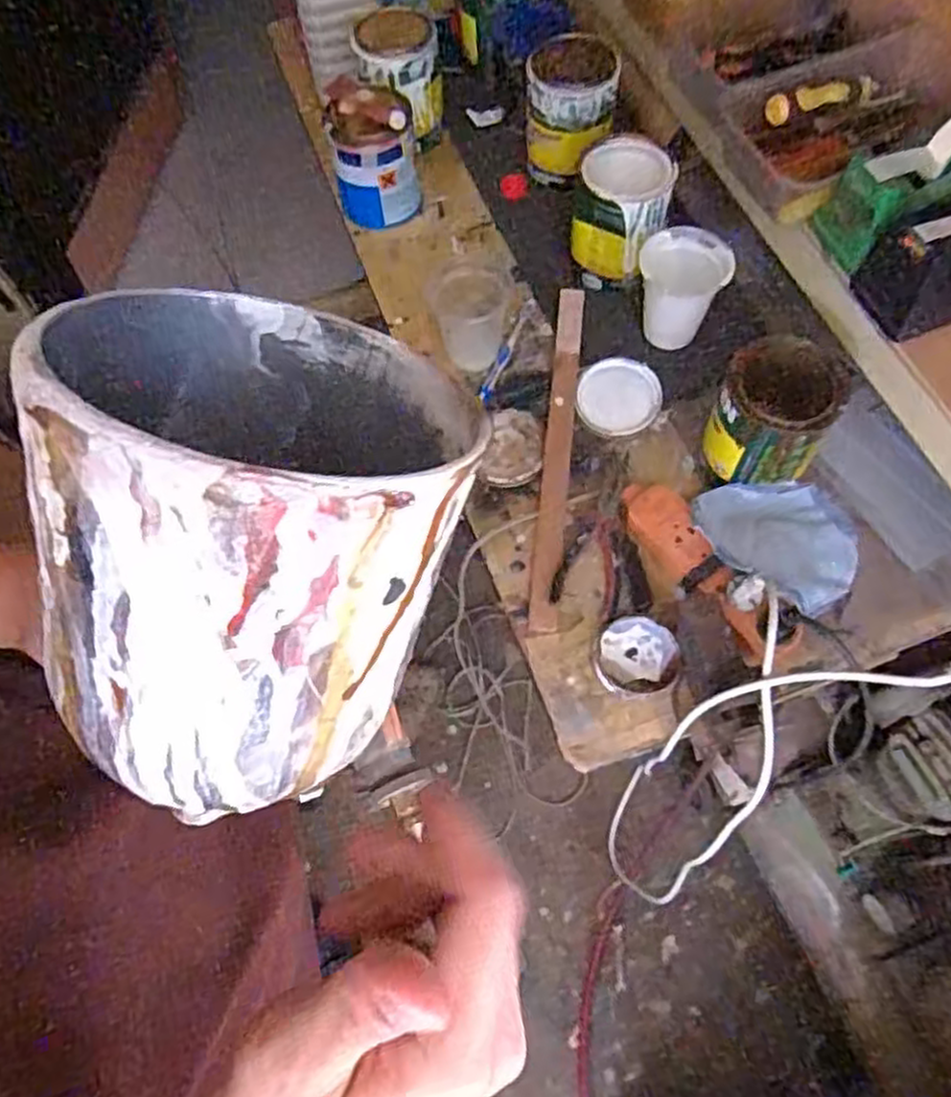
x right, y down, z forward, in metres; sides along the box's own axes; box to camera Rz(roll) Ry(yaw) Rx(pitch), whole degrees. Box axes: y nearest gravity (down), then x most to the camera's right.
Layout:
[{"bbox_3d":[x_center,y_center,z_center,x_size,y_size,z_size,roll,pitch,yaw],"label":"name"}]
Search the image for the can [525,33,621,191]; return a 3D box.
[{"bbox_3d":[0.113,-0.512,0.926,0.104,0.111,0.108,-1,64,2],"label":"can"}]

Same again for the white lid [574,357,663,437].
[{"bbox_3d":[0.153,-0.162,0.827,0.086,0.017,0.087,-1,64,2],"label":"white lid"}]

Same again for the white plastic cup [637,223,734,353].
[{"bbox_3d":[0.216,-0.273,0.821,0.087,0.101,0.094,-1,64,2],"label":"white plastic cup"}]

